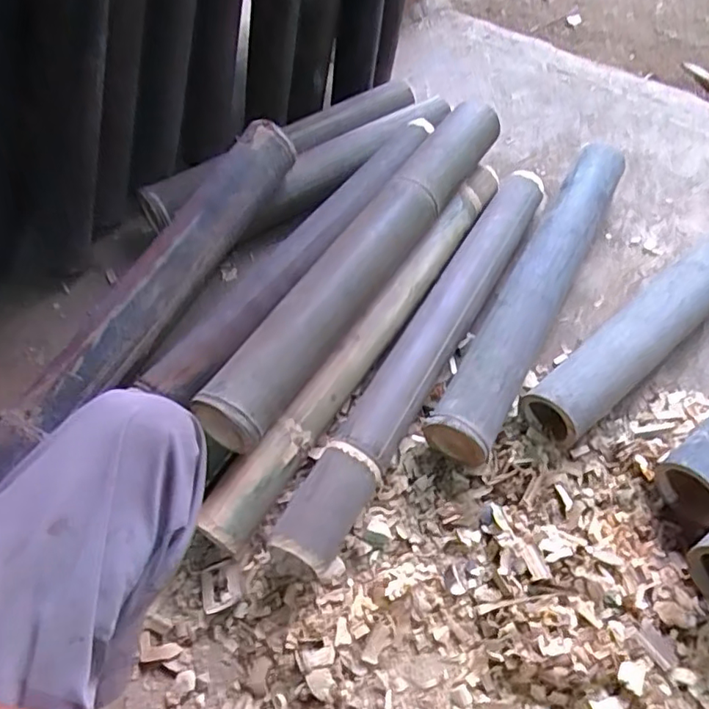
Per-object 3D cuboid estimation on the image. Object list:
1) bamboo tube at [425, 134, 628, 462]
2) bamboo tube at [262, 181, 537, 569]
[{"bbox_3d":[0.241,-0.089,0.762,0.079,0.094,0.508,26,60,18],"label":"bamboo tube"},{"bbox_3d":[0.094,-0.012,0.699,0.076,0.076,0.592,25,60,17],"label":"bamboo tube"}]

